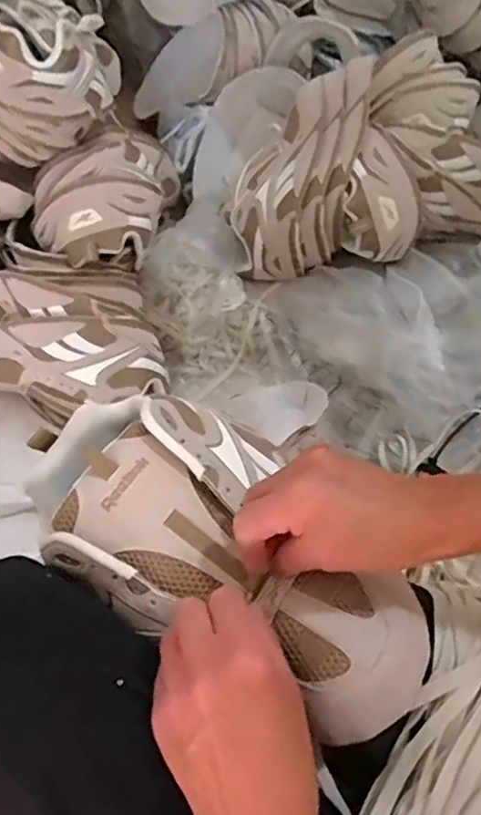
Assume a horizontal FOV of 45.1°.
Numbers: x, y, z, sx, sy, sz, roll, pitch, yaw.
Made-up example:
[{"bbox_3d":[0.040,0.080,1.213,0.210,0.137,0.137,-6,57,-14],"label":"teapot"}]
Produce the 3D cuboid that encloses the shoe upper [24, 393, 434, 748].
[{"bbox_3d":[-0.010,0.077,0.357,0.264,0.066,0.144,34,68,15],"label":"shoe upper"}]

